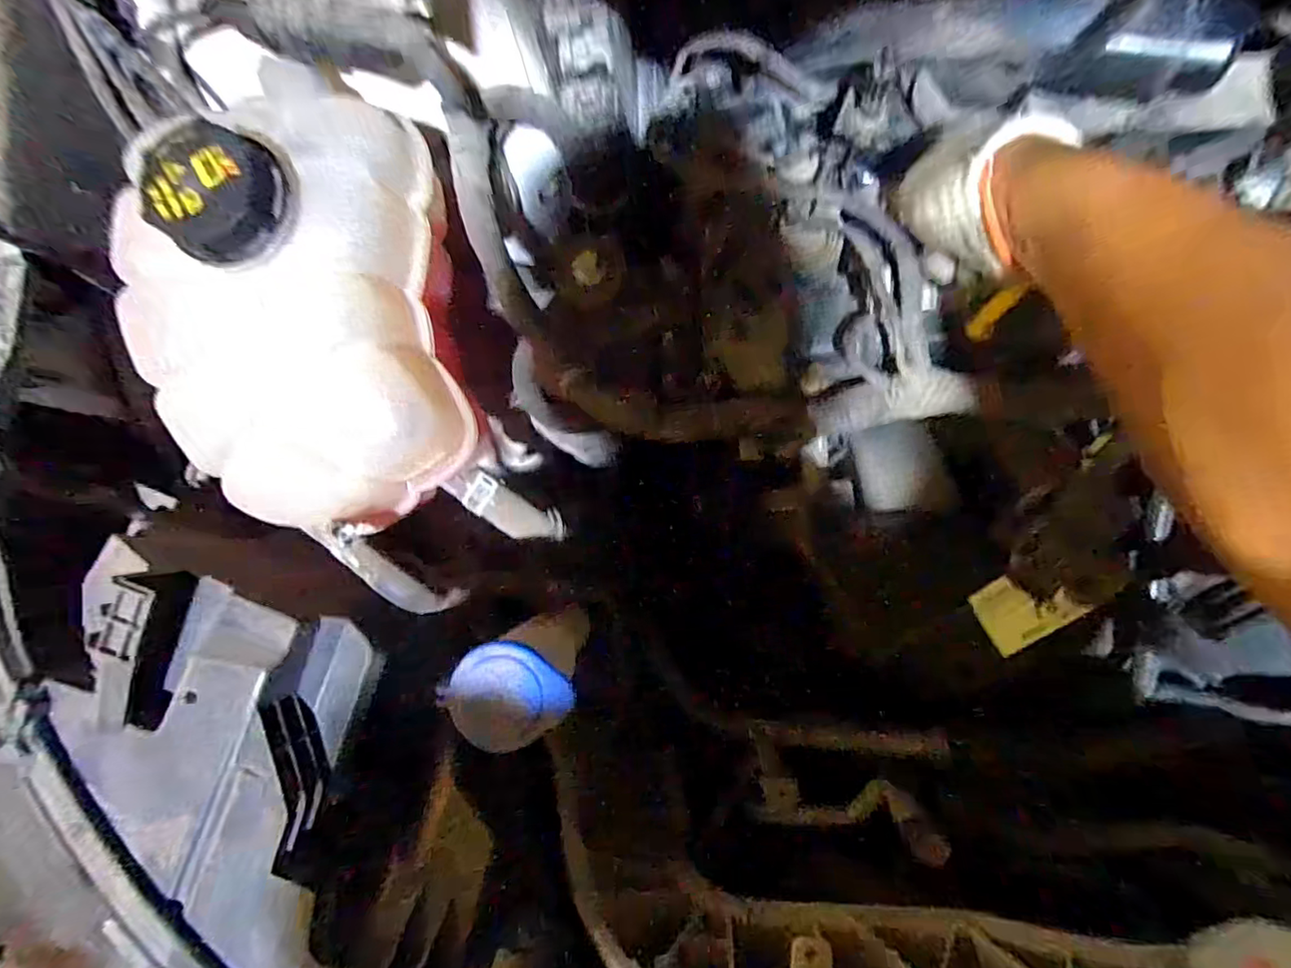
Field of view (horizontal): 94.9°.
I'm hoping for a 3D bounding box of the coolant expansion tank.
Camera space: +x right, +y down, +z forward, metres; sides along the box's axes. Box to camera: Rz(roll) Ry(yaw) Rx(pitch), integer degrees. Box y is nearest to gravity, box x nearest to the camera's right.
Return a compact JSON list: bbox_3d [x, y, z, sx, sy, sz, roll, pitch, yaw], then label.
[{"bbox_3d":[-0.186,-0.083,0.331,0.151,0.147,0.212,-7,85,6],"label":"coolant expansion tank"}]

